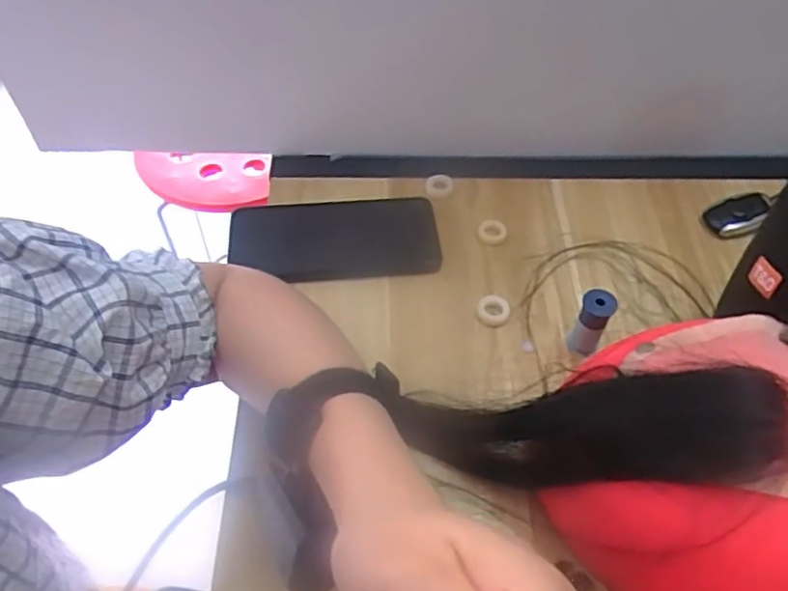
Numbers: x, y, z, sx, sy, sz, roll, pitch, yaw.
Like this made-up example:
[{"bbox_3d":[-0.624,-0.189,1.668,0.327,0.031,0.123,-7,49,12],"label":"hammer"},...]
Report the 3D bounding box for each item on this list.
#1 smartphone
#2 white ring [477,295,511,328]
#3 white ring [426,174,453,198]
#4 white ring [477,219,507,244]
[{"bbox_3d":[-0.046,-0.045,0.503,0.159,0.007,0.074,-5,53,-5],"label":"smartphone"},{"bbox_3d":[0.072,0.011,0.462,0.023,0.004,0.027,8,52,5],"label":"white ring"},{"bbox_3d":[0.038,-0.092,0.539,0.022,0.008,0.019,3,52,1],"label":"white ring"},{"bbox_3d":[0.078,-0.051,0.512,0.022,0.006,0.025,18,54,12],"label":"white ring"}]

